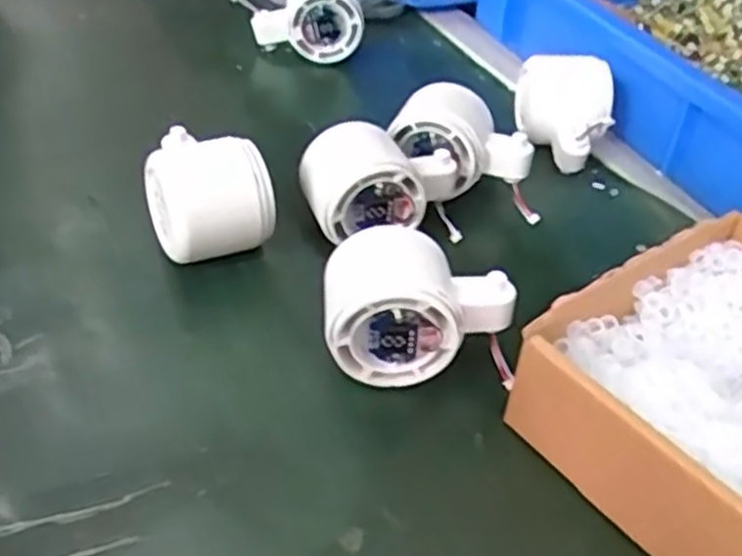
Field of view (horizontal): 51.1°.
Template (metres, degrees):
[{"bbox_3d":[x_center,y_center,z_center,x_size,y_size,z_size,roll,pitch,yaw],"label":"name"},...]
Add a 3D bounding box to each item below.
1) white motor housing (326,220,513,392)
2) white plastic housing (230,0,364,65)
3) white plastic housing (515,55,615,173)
[{"bbox_3d":[0.021,0.011,0.354,0.084,0.059,0.054,2,39,-8],"label":"white motor housing"},{"bbox_3d":[-0.056,-0.201,0.610,0.094,0.069,0.042,-5,42,-16],"label":"white plastic housing"},{"bbox_3d":[0.128,-0.114,0.515,0.052,0.052,0.084,6,39,-3],"label":"white plastic housing"}]

